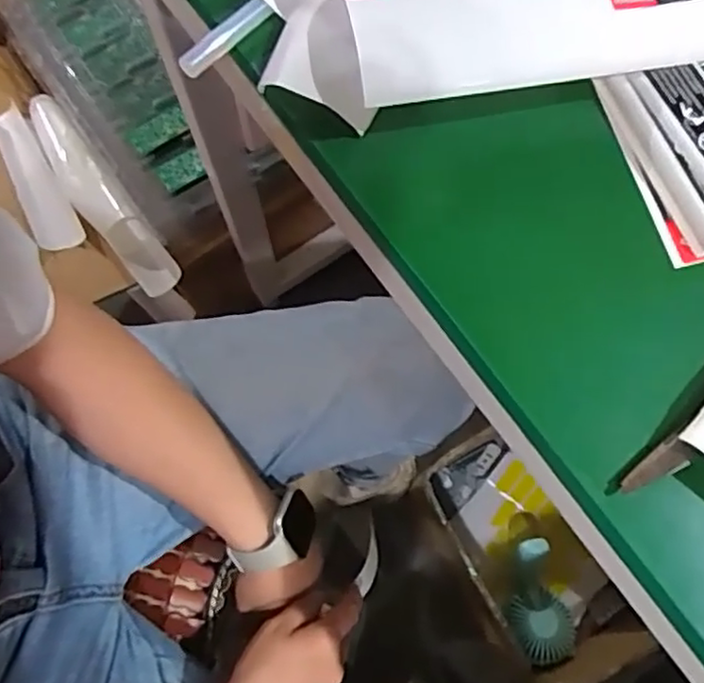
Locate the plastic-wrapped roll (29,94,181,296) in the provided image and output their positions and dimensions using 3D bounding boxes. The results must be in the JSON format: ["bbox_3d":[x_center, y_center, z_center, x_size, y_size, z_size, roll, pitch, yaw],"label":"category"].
[{"bbox_3d":[-0.346,-0.198,0.894,0.063,0.063,0.317,-37,77,-11],"label":"plastic-wrapped roll"}]

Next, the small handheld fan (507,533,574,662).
[{"bbox_3d":[0.271,0.367,0.957,0.098,0.078,0.179,-10,87,-4],"label":"small handheld fan"}]

